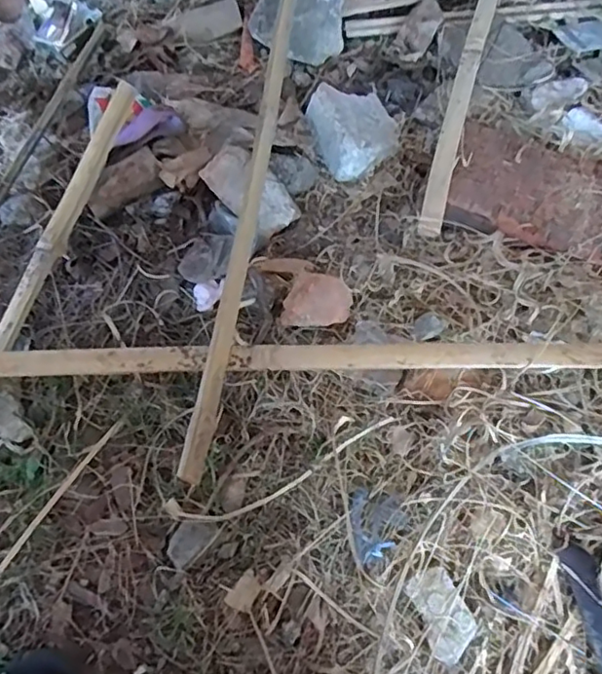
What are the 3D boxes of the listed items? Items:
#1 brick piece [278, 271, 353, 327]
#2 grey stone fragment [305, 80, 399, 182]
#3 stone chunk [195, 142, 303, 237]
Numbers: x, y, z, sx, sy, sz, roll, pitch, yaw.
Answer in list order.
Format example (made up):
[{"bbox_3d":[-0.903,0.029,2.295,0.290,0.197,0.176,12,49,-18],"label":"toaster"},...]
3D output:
[{"bbox_3d":[0.017,-0.032,0.593,0.066,0.049,0.060,14,72,8],"label":"brick piece"},{"bbox_3d":[0.065,-0.243,0.679,0.097,0.050,0.095,-1,68,3],"label":"grey stone fragment"},{"bbox_3d":[-0.052,-0.157,0.614,0.109,0.051,0.065,40,73,-5],"label":"stone chunk"}]

